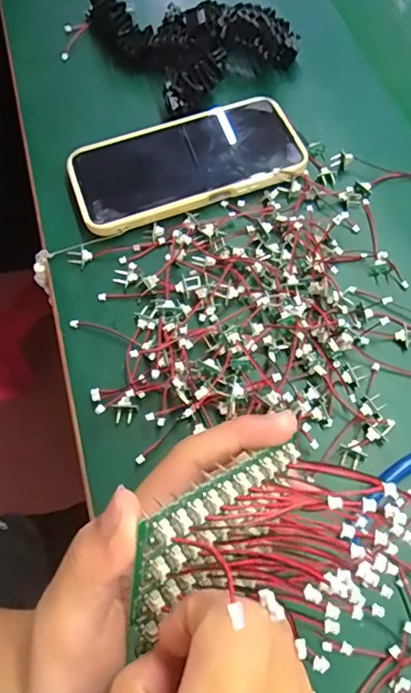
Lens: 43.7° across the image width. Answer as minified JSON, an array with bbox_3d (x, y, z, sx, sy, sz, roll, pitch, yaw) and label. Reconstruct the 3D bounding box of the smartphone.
[{"bbox_3d":[-0.015,-0.142,0.382,0.169,0.008,0.085,-18,65,-8],"label":"smartphone"}]

